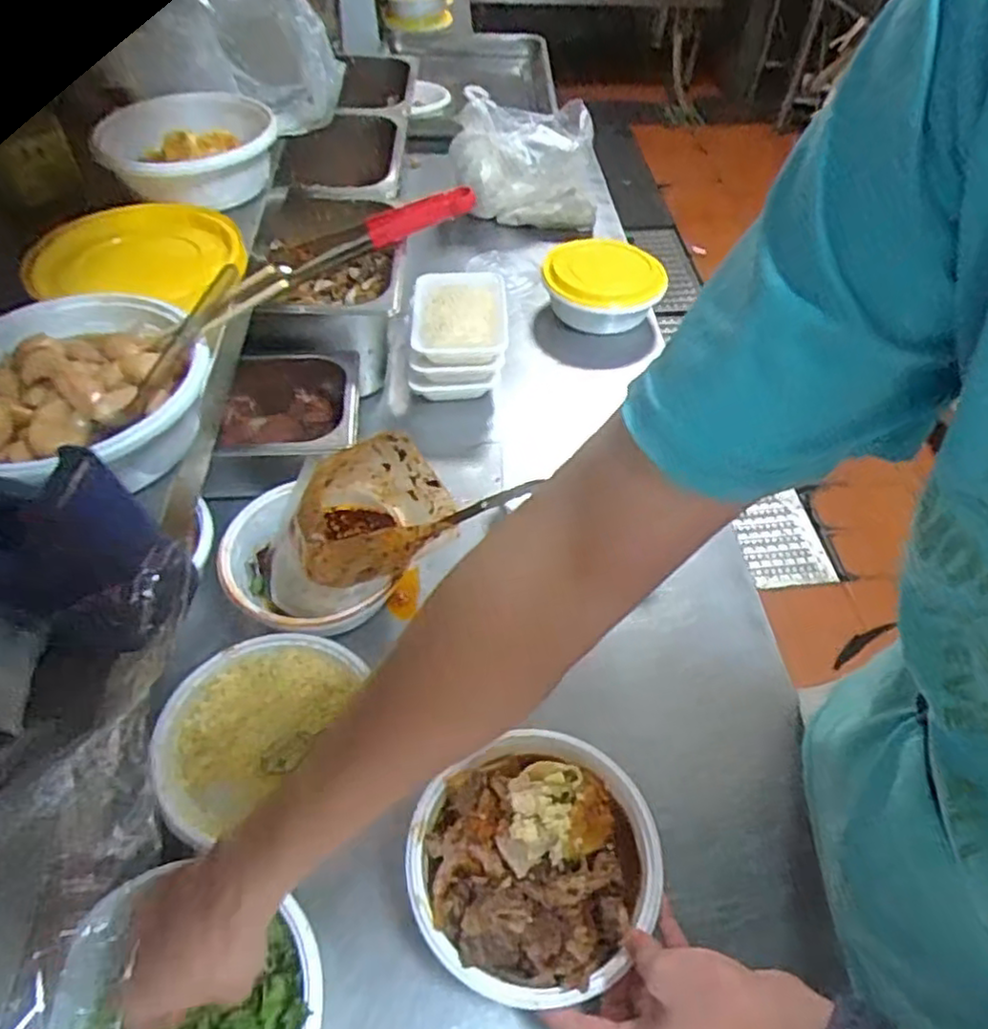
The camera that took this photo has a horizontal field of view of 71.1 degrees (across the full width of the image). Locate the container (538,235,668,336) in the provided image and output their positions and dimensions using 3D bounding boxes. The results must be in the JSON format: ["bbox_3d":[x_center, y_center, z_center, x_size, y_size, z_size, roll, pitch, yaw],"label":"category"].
[{"bbox_3d":[0.153,-0.321,0.988,0.170,0.079,0.144,11,52,5],"label":"container"}]

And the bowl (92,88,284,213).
[{"bbox_3d":[-0.291,-0.343,0.663,0.160,0.058,0.153,-9,53,-11],"label":"bowl"}]

